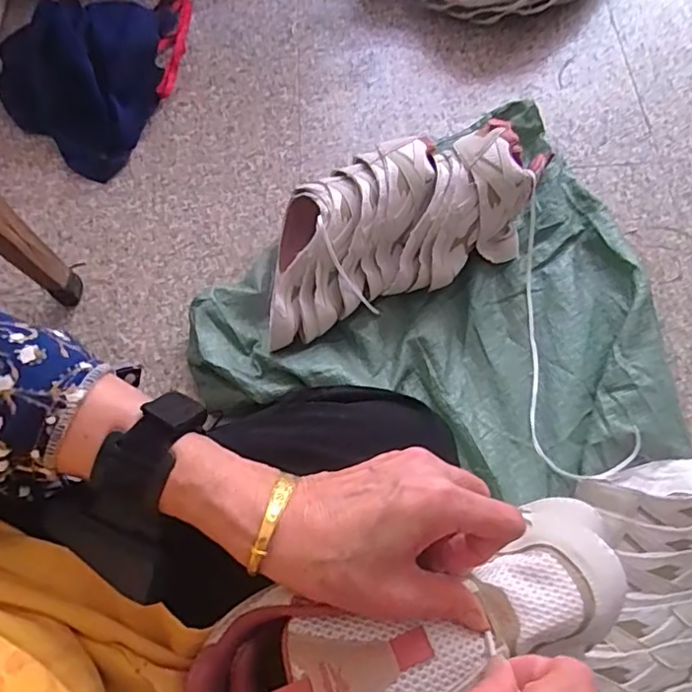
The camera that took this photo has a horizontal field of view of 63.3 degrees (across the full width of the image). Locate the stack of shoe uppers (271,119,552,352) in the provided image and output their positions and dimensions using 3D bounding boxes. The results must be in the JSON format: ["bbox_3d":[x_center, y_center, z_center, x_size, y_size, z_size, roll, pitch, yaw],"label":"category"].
[{"bbox_3d":[0.065,-0.183,0.829,0.447,0.126,0.210,-24,73,-8],"label":"stack of shoe uppers"}]

